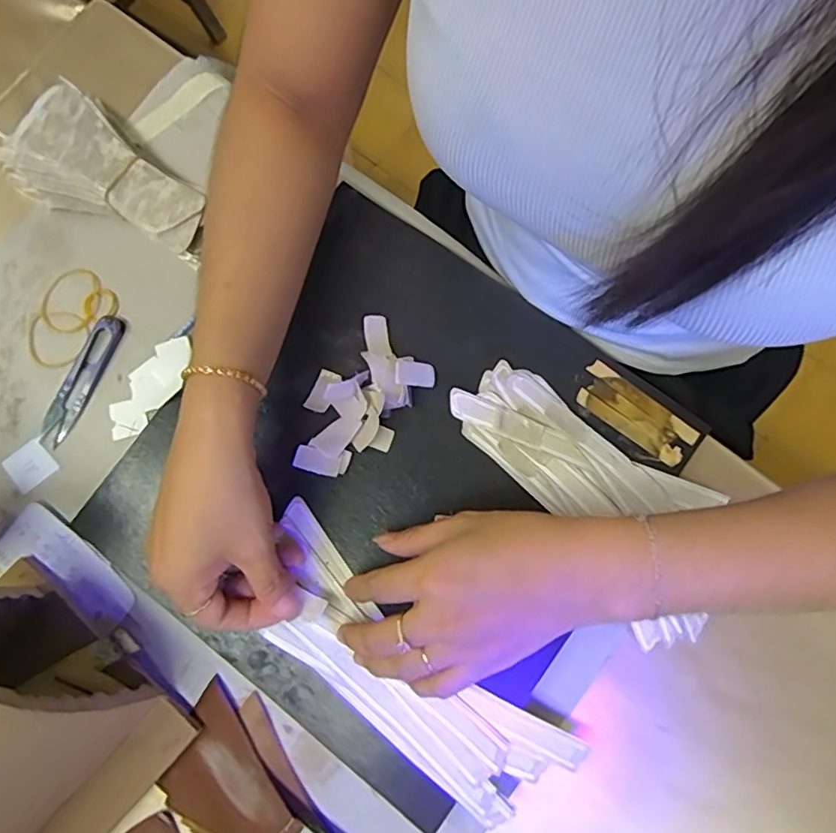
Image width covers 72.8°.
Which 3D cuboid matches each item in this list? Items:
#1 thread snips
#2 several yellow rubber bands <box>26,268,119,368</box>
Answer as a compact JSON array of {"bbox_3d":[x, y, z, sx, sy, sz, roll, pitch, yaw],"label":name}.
[{"bbox_3d":[-0.247,-0.028,0.414,0.025,0.012,0.100,24,80,7],"label":"thread snips"},{"bbox_3d":[-0.264,-0.074,0.424,0.055,0.004,0.076,34,81,9],"label":"several yellow rubber bands"}]

